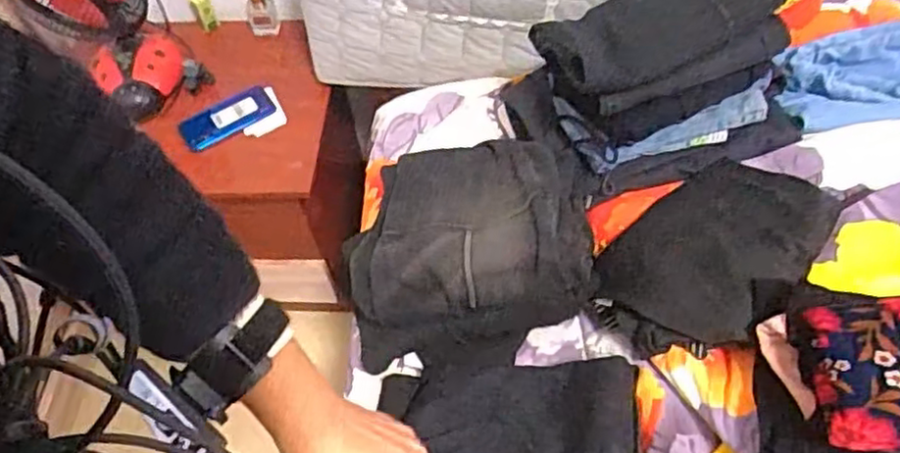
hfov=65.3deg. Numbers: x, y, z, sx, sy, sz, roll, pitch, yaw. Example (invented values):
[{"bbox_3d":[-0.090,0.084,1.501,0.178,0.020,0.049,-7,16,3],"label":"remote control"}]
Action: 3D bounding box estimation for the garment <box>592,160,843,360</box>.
[{"bbox_3d":[0.309,0.039,0.841,0.270,0.066,0.210,-47,45,-12],"label":"garment"}]

